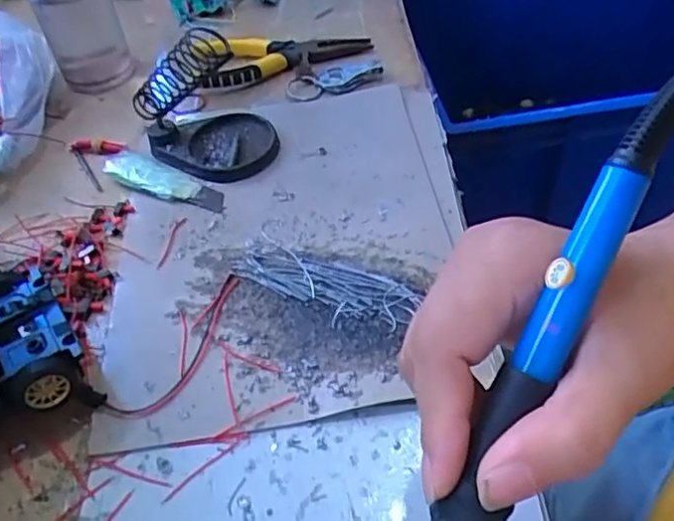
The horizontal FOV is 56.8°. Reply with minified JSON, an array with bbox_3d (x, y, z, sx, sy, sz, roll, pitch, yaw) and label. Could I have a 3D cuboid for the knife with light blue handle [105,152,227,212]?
[{"bbox_3d":[-0.124,-0.056,0.445,0.099,0.013,0.025,21,53,25],"label":"knife with light blue handle"}]

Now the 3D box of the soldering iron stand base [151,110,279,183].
[{"bbox_3d":[-0.091,-0.086,0.460,0.089,0.022,0.064,-16,47,-8],"label":"soldering iron stand base"}]

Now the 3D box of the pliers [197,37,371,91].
[{"bbox_3d":[-0.045,-0.180,0.538,0.147,0.020,0.054,-7,46,0],"label":"pliers"}]

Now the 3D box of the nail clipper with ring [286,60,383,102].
[{"bbox_3d":[-0.003,-0.151,0.517,0.080,0.007,0.039,-16,47,-8],"label":"nail clipper with ring"}]

